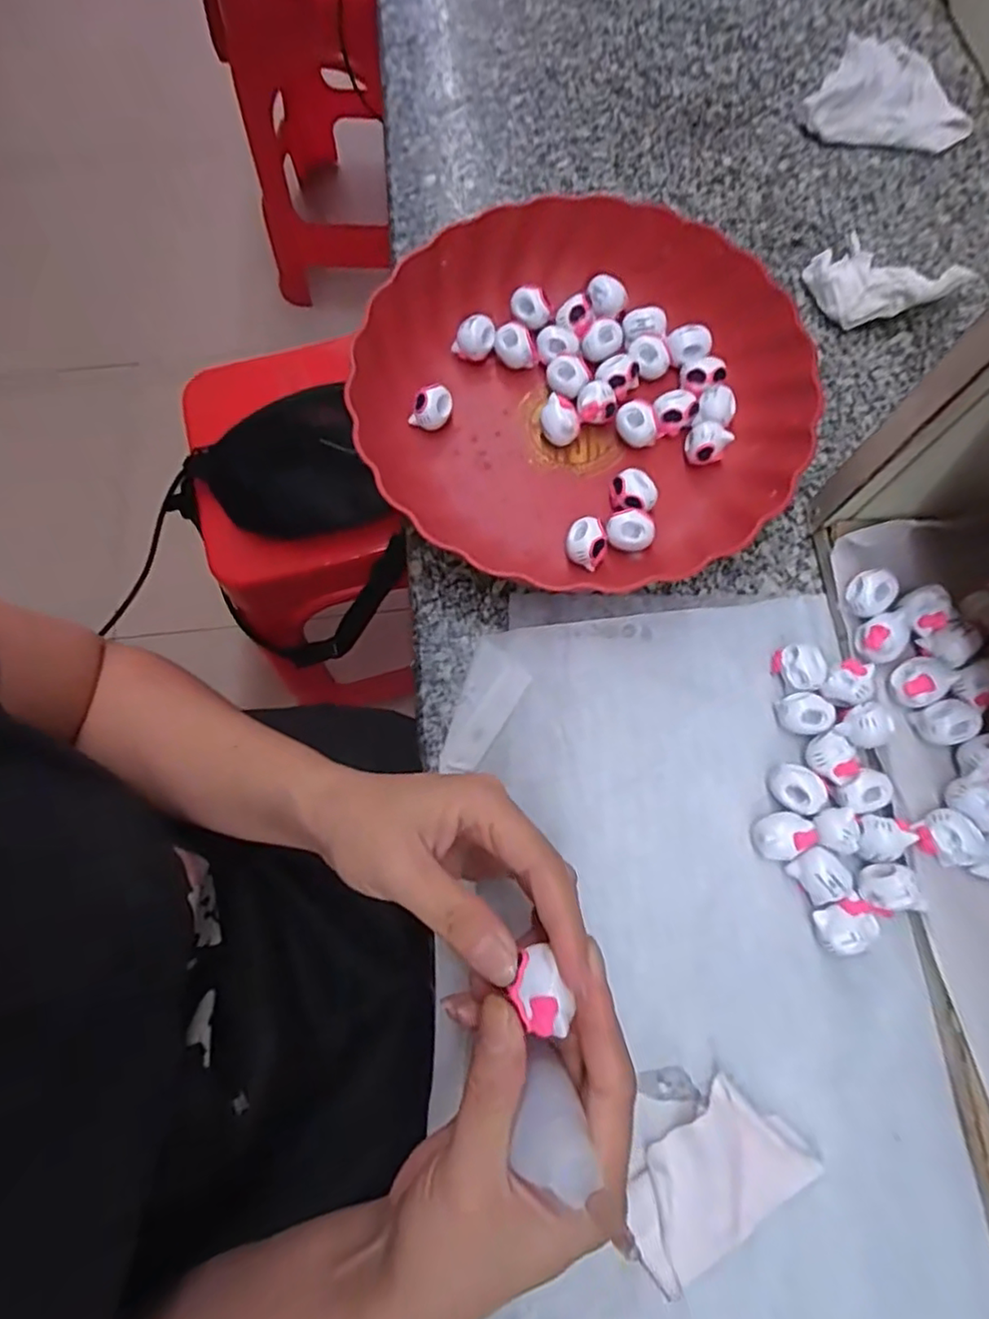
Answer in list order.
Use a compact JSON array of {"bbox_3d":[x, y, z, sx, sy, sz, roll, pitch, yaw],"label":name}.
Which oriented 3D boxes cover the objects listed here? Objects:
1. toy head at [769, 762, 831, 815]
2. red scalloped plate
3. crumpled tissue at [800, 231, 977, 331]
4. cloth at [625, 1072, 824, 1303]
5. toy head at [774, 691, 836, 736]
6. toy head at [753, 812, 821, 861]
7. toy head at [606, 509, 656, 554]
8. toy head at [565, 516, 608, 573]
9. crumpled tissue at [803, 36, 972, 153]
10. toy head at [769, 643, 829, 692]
[{"bbox_3d":[0.146,0.063,0.300,0.025,0.018,0.023,2,73,1],"label":"toy head"},{"bbox_3d":[0.048,-0.152,0.353,0.242,0.049,0.235,4,73,1],"label":"red scalloped plate"},{"bbox_3d":[0.233,-0.232,0.377,0.059,0.032,0.075,-38,76,-11],"label":"crumpled tissue"},{"bbox_3d":[0.089,0.215,0.260,0.079,0.008,0.057,-31,75,-9],"label":"cloth"},{"bbox_3d":[0.155,0.027,0.309,0.024,0.021,0.020,9,73,3],"label":"toy head"},{"bbox_3d":[0.135,0.084,0.292,0.026,0.019,0.021,-27,75,-8],"label":"toy head"},{"bbox_3d":[0.074,-0.070,0.335,0.025,0.013,0.020,4,73,1],"label":"toy head"},{"bbox_3d":[0.050,-0.062,0.335,0.023,0.022,0.024,37,77,11],"label":"toy head"},{"bbox_3d":[0.274,-0.406,0.436,0.110,0.014,0.109,4,73,1],"label":"crumpled tissue"},{"bbox_3d":[0.157,0.005,0.316,0.021,0.016,0.025,-18,74,-5],"label":"toy head"}]

